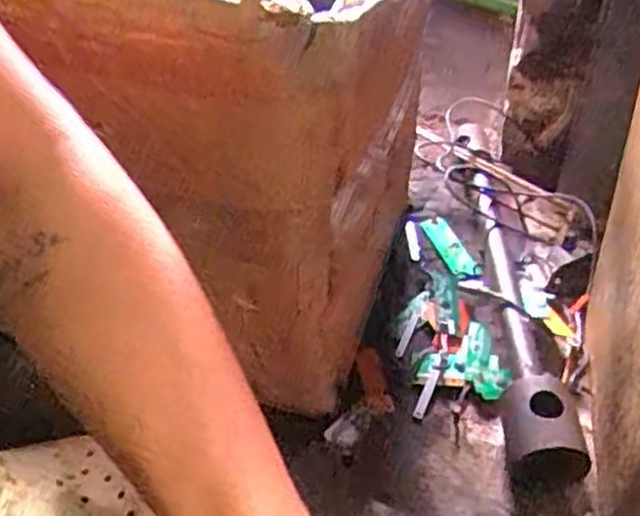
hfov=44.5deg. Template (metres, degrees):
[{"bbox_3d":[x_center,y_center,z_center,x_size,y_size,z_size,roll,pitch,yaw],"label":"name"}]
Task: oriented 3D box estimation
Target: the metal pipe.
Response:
[{"bbox_3d":[0.178,0.037,0.729,0.063,0.054,0.363,-1,44,0],"label":"metal pipe"}]

